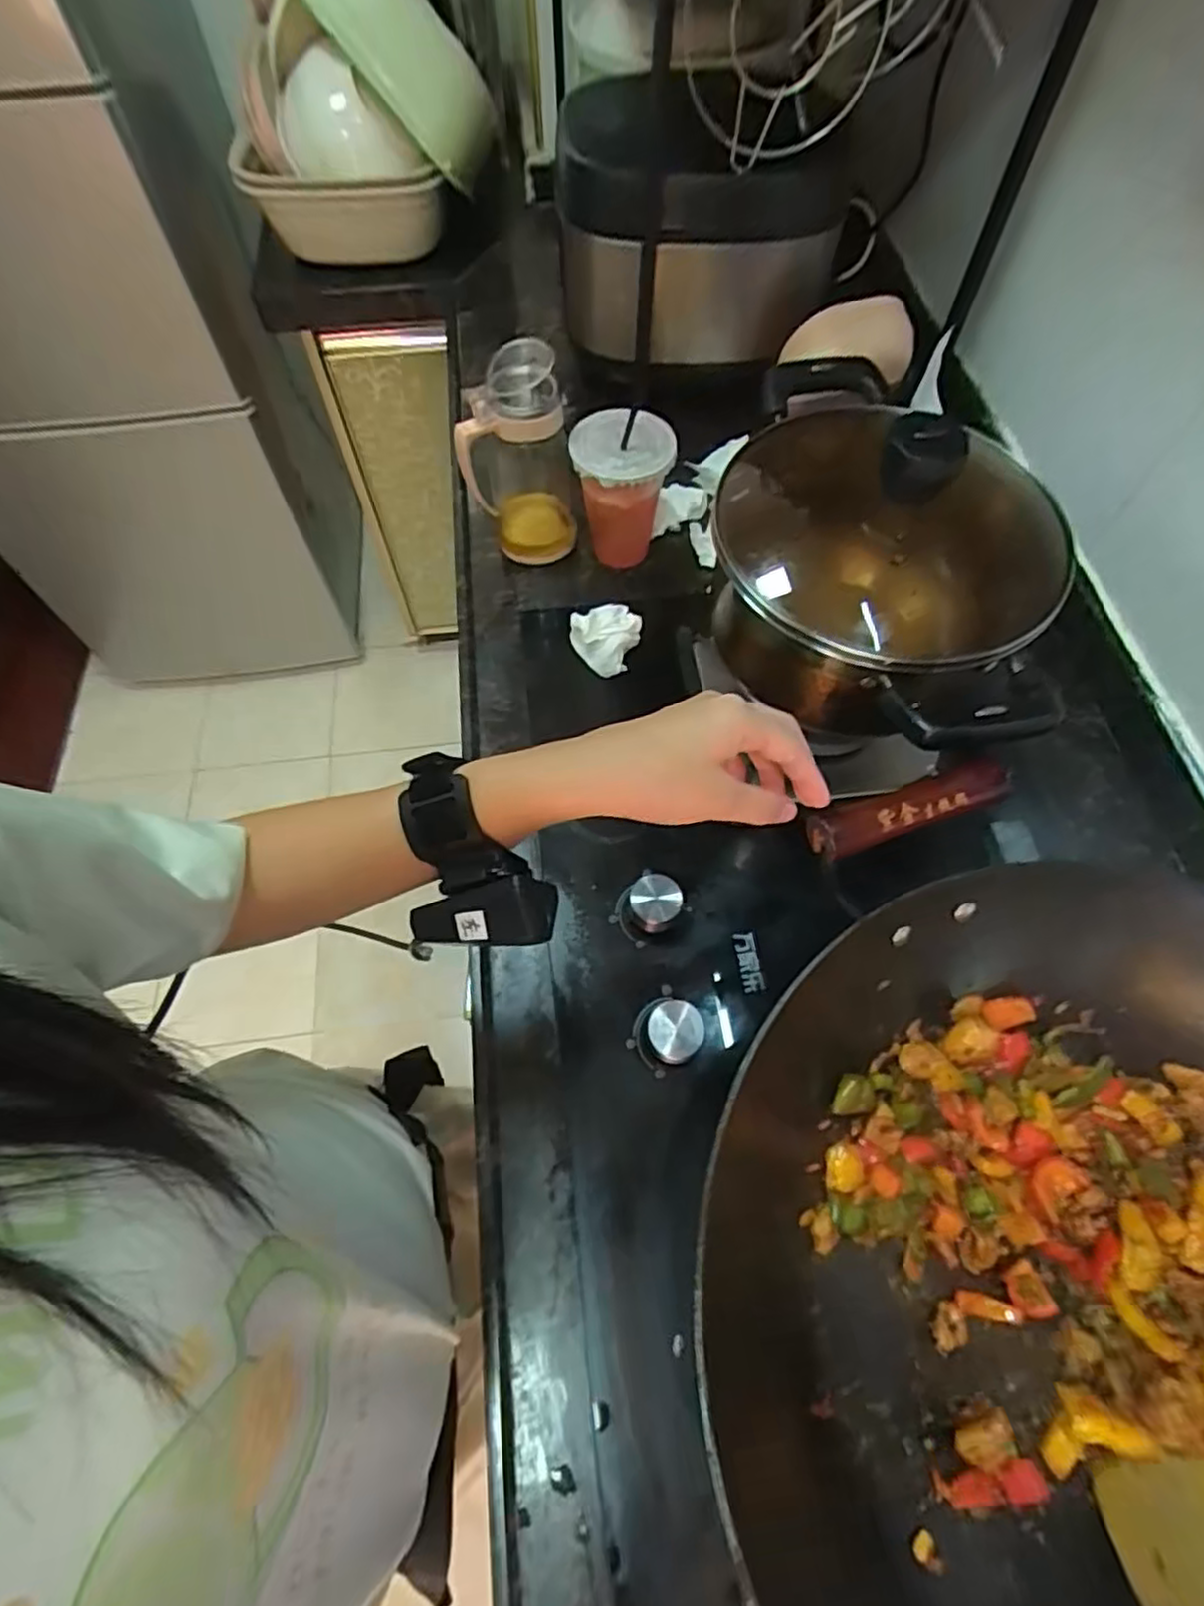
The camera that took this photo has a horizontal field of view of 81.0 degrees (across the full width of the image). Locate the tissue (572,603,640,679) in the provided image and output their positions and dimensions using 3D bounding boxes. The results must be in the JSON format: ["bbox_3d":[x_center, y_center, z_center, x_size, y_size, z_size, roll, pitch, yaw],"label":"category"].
[{"bbox_3d":[0.002,-0.143,0.638,0.061,0.045,0.052,3,63,2],"label":"tissue"}]

